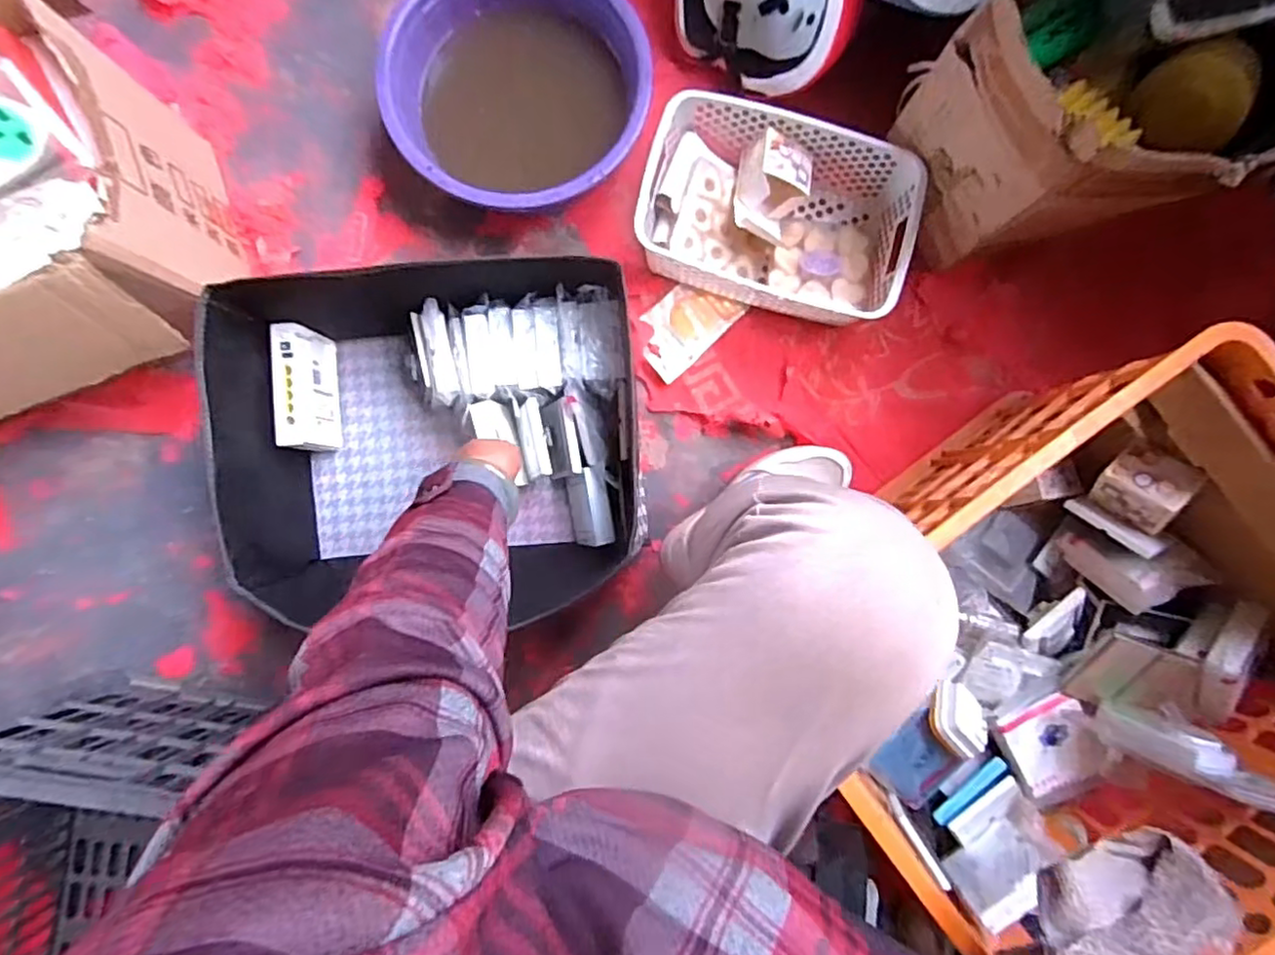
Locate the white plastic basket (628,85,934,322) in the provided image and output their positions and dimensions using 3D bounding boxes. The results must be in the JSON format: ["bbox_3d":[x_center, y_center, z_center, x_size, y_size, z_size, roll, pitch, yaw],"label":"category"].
[{"bbox_3d":[0.157,-0.304,0.736,0.300,0.086,0.199,19,88,2],"label":"white plastic basket"}]

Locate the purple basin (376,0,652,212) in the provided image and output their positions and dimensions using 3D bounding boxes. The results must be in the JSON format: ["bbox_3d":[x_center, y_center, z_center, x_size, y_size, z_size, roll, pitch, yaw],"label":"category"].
[{"bbox_3d":[-0.132,-0.431,0.727,0.285,0.098,0.270,0,88,1],"label":"purple basin"}]

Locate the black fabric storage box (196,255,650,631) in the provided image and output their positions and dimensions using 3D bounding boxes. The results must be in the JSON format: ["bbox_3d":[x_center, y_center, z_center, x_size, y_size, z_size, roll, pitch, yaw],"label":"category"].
[{"bbox_3d":[-0.201,-0.040,0.696,0.421,0.153,0.380,-10,88,1],"label":"black fabric storage box"}]

